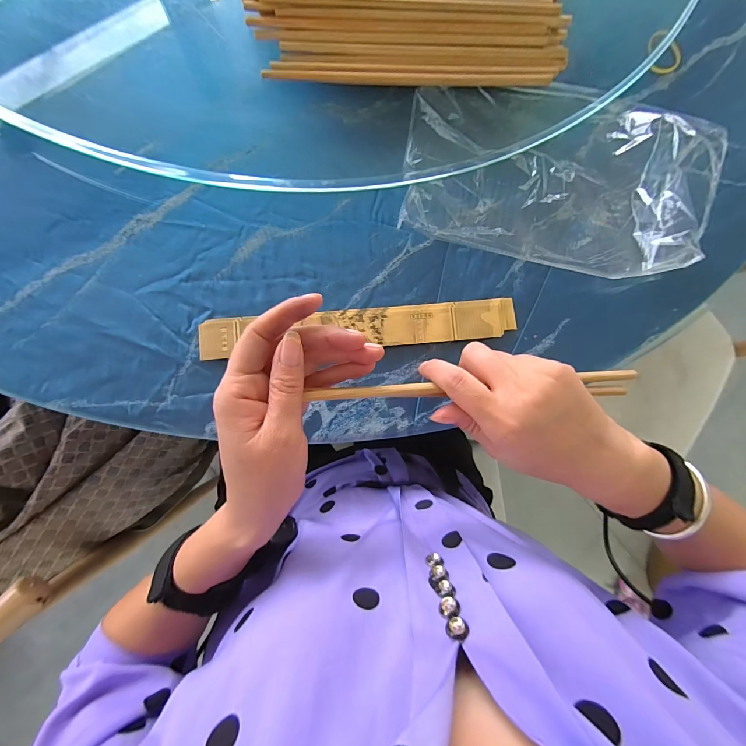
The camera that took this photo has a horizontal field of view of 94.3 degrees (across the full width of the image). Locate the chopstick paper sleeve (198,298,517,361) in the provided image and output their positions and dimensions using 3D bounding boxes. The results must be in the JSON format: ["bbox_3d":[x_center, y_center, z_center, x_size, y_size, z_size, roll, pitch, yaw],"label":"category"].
[{"bbox_3d":[-0.006,-0.041,0.311,0.281,0.007,0.036,-5,85,-6],"label":"chopstick paper sleeve"}]

